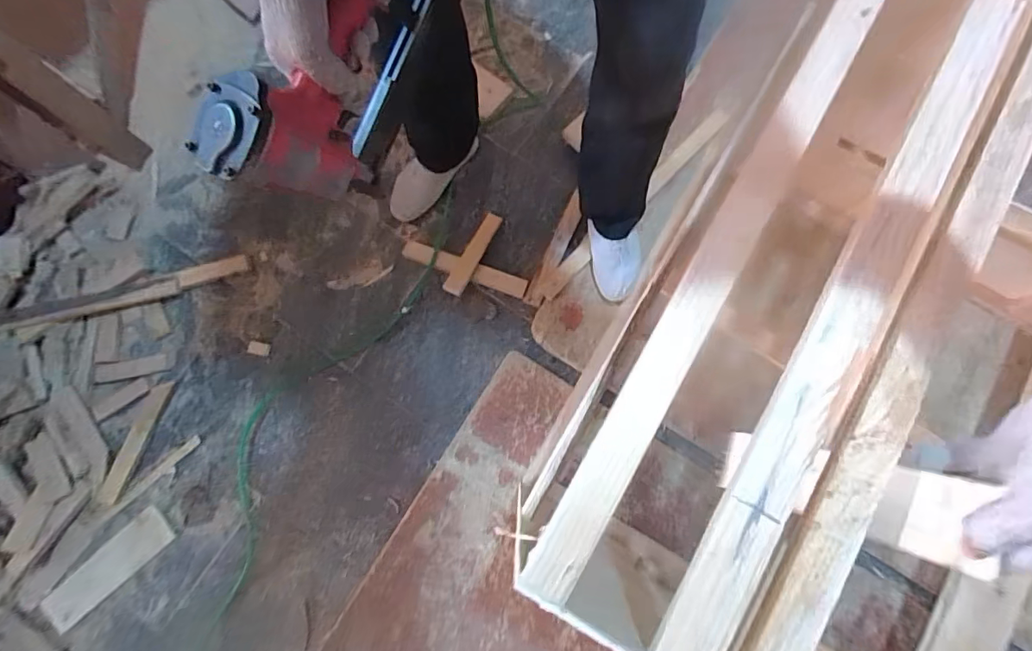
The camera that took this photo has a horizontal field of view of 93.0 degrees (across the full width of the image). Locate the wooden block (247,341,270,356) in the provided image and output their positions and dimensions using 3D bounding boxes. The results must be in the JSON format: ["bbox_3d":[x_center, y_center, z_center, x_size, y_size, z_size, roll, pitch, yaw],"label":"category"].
[{"bbox_3d":[-0.530,0.047,1.010,0.042,0.008,0.026,9,79,2],"label":"wooden block"}]

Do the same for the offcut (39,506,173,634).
[{"bbox_3d":[-0.791,0.468,0.946,0.273,0.017,0.080,-41,81,-7],"label":"offcut"}]

